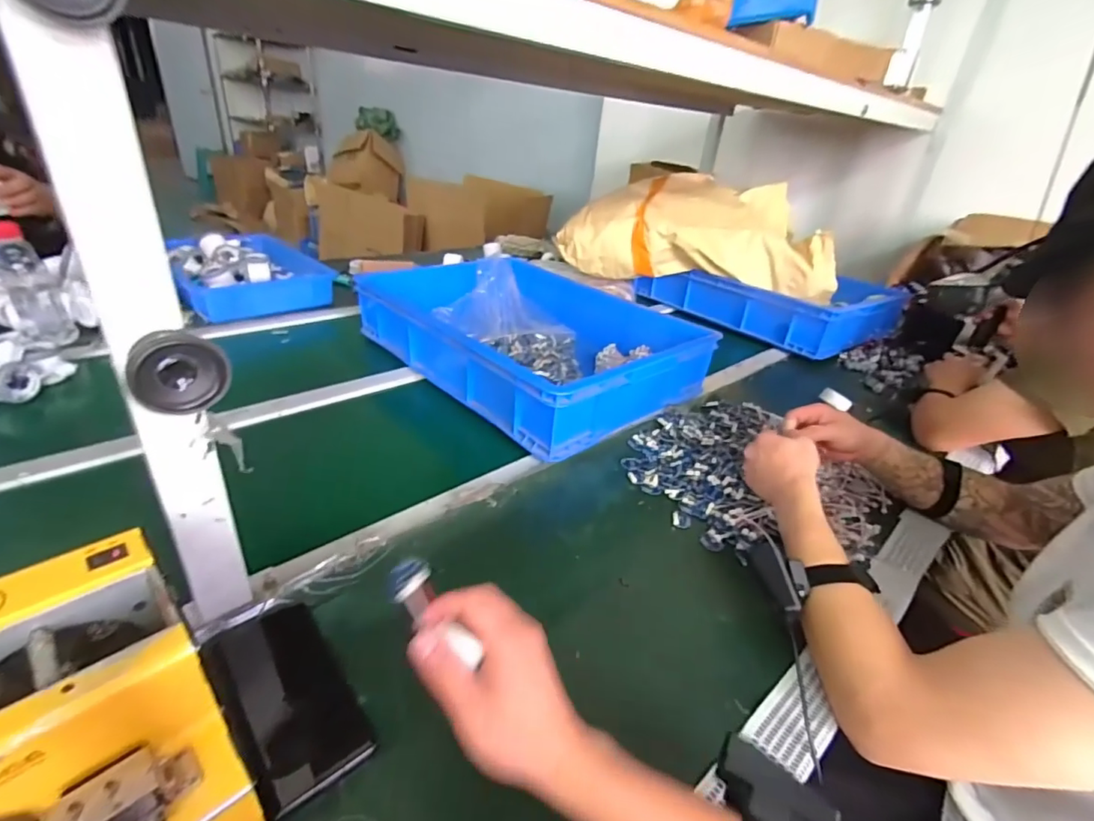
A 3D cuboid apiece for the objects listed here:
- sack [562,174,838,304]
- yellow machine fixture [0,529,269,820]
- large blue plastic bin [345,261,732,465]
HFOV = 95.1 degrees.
[{"bbox_3d":[0.391,-0.450,1.316,0.672,0.252,0.243,13,31,10],"label":"sack"},{"bbox_3d":[-0.269,0.196,0.292,0.167,0.142,0.120,31,38,34],"label":"yellow machine fixture"},{"bbox_3d":[-0.010,-0.158,0.969,0.471,0.124,0.567,-22,41,-40],"label":"large blue plastic bin"}]

